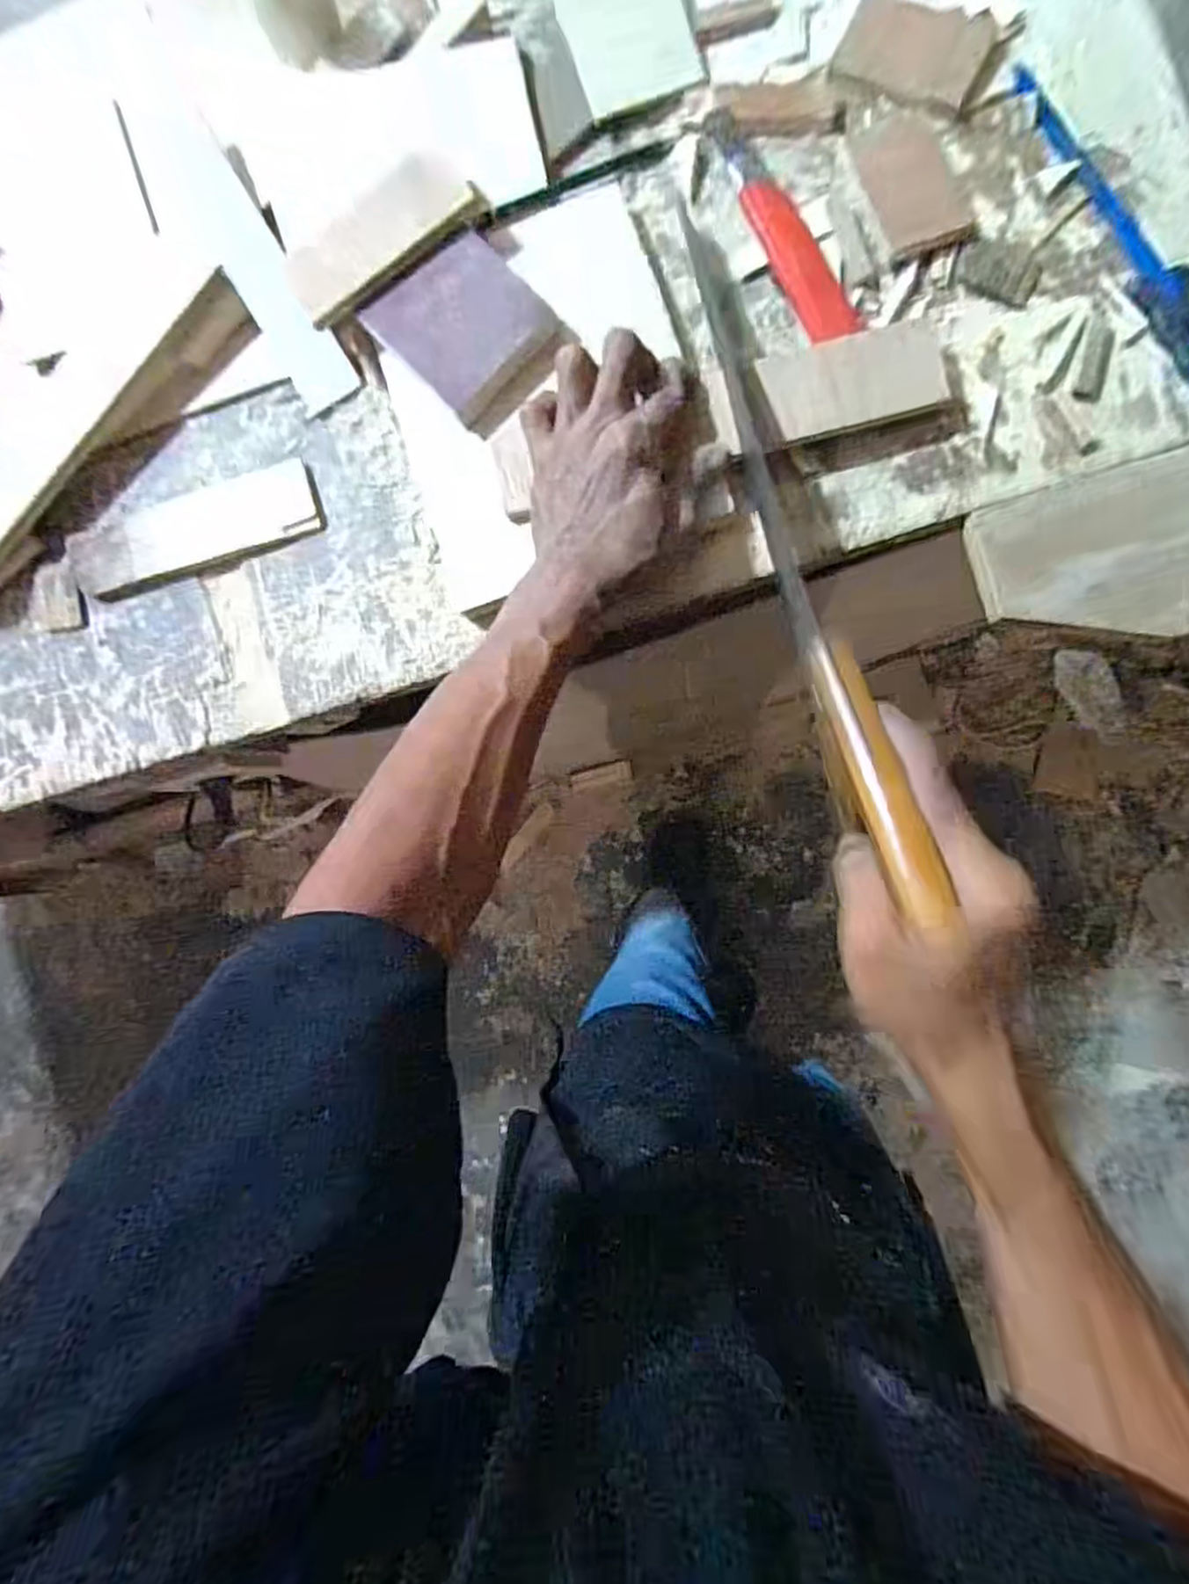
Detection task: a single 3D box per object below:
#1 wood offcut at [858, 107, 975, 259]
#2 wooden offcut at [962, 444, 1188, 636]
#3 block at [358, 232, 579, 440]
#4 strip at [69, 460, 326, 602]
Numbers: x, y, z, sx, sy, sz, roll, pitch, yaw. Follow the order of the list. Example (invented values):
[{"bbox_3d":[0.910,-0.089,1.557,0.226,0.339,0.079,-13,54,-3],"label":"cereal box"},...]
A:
[{"bbox_3d":[0.185,-0.353,0.400,0.050,0.008,0.086,-17,88,7],"label":"wood offcut"},{"bbox_3d":[0.306,-0.134,0.381,0.167,0.014,0.097,-16,88,7],"label":"wooden offcut"},{"bbox_3d":[-0.073,-0.269,0.403,0.099,0.029,0.080,45,95,5],"label":"block"},{"bbox_3d":[-0.260,-0.167,0.447,0.168,0.014,0.045,-16,88,7],"label":"strip"}]

